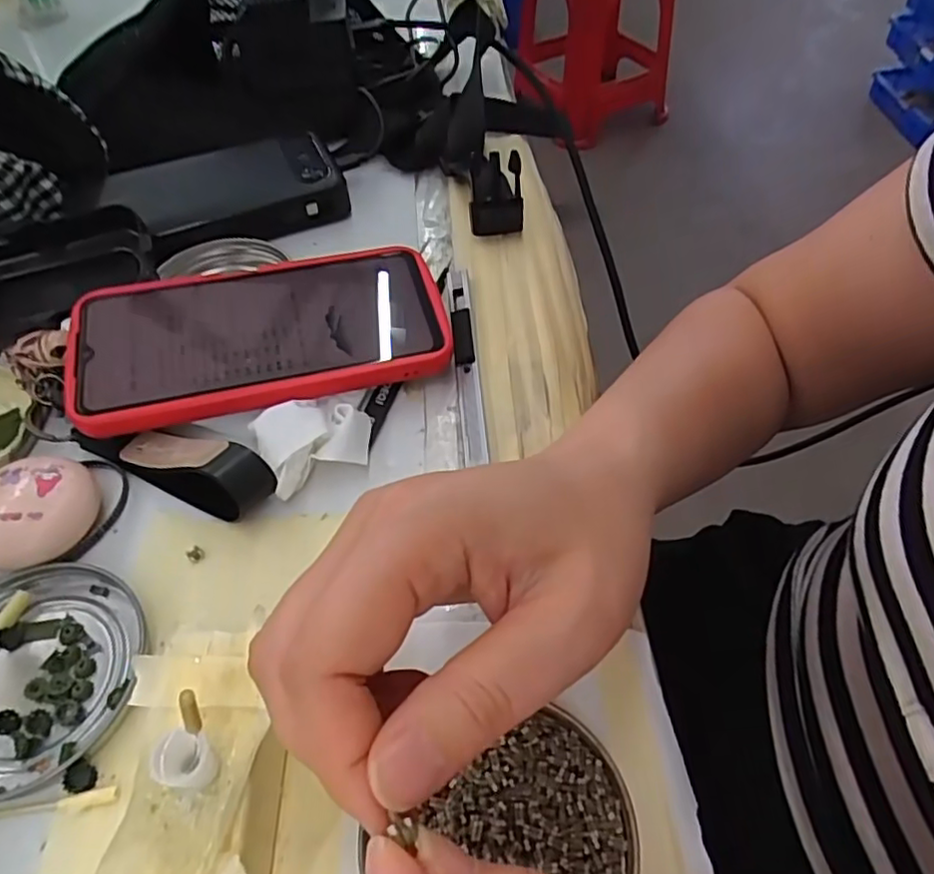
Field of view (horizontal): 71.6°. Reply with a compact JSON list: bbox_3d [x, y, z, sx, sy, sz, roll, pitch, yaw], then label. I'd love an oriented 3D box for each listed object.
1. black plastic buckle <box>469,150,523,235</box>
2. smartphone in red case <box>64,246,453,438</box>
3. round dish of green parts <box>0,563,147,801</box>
[{"bbox_3d":[0.017,-0.135,0.363,0.029,0.042,0.010,-7,17,-6],"label":"black plastic buckle"},{"bbox_3d":[-0.096,-0.050,0.303,0.167,0.009,0.080,-12,60,-11],"label":"smartphone in red case"},{"bbox_3d":[-0.156,0.083,0.228,0.075,0.007,0.075,0,52,0],"label":"round dish of green parts"}]

